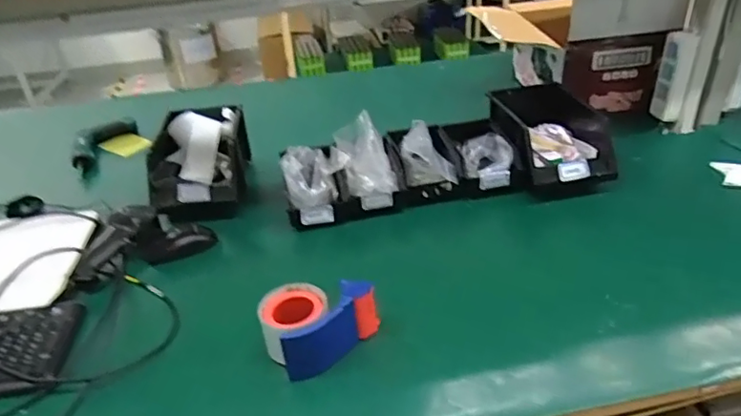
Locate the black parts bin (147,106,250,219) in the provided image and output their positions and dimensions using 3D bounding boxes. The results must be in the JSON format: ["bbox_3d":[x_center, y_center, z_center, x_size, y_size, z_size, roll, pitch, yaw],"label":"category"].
[{"bbox_3d":[-0.331,-0.090,1.070,0.176,0.112,0.252,-9,34,-7],"label":"black parts bin"}]

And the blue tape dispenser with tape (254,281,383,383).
[{"bbox_3d":[-0.061,0.149,0.710,0.148,0.077,0.110,-12,34,-11],"label":"blue tape dispenser with tape"}]

